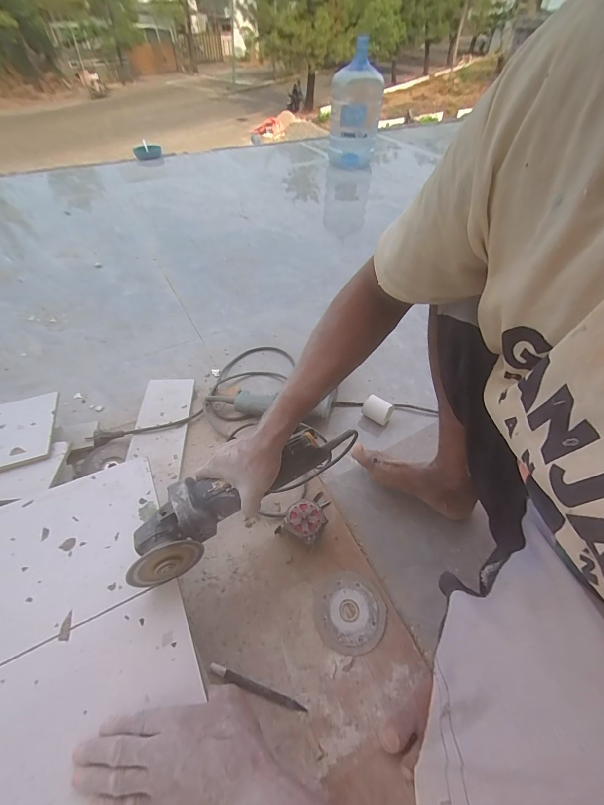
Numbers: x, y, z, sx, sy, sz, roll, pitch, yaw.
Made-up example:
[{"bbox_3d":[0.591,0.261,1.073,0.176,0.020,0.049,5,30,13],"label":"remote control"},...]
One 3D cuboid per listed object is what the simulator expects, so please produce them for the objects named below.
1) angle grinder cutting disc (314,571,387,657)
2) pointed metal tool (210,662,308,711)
[{"bbox_3d":[0.070,0.306,0.502,0.101,0.005,0.101,1,50,-2],"label":"angle grinder cutting disc"},{"bbox_3d":[-0.059,0.369,0.440,0.130,0.007,0.012,17,52,11],"label":"pointed metal tool"}]

